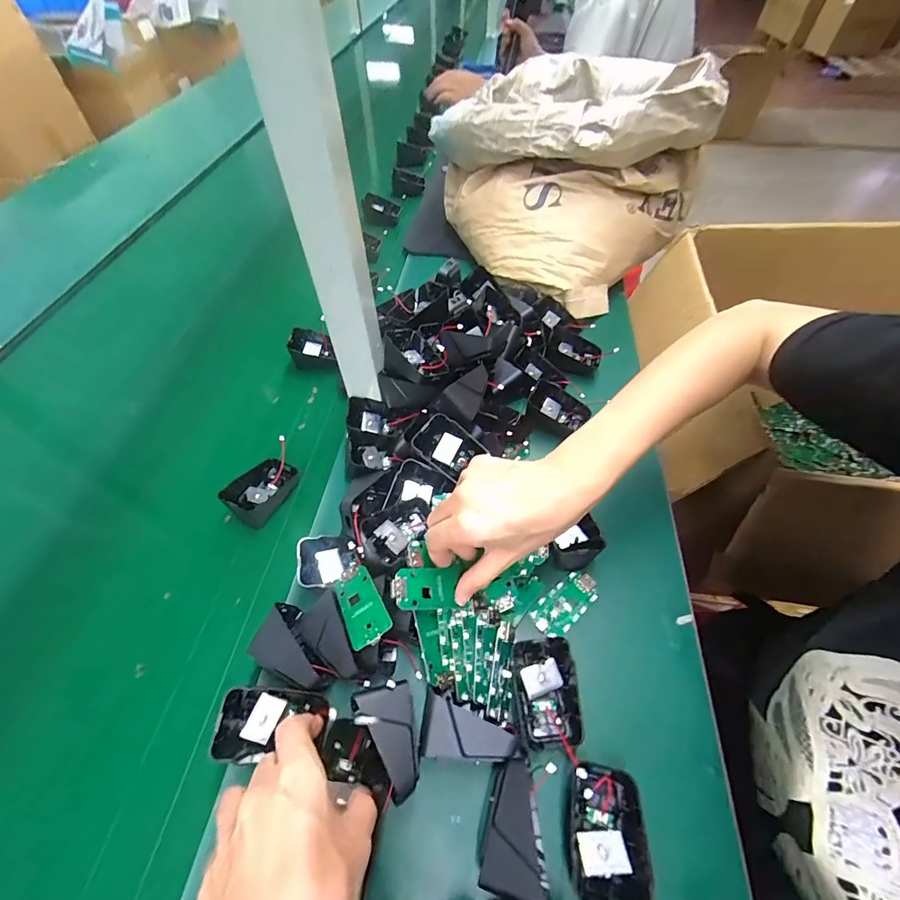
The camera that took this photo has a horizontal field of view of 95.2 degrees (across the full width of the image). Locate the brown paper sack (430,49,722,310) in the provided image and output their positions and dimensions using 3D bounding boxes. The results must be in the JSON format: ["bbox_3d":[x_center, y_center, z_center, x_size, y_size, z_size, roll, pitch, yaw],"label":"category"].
[{"bbox_3d":[0.141,-0.422,0.607,0.382,0.186,0.308,36,63,22],"label":"brown paper sack"}]

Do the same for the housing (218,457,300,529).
[{"bbox_3d":[-0.188,0.037,0.406,0.049,0.032,0.072,19,57,13],"label":"housing"}]

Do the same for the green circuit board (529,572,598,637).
[{"bbox_3d":[0.100,0.131,0.353,0.065,0.005,0.031,-32,61,-20],"label":"green circuit board"}]

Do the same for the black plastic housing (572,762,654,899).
[{"bbox_3d":[0.098,0.238,0.253,0.042,0.015,0.069,4,28,13],"label":"black plastic housing"}]

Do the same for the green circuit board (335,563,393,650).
[{"bbox_3d":[-0.069,0.117,0.316,0.032,0.004,0.063,-33,49,-8],"label":"green circuit board"}]

